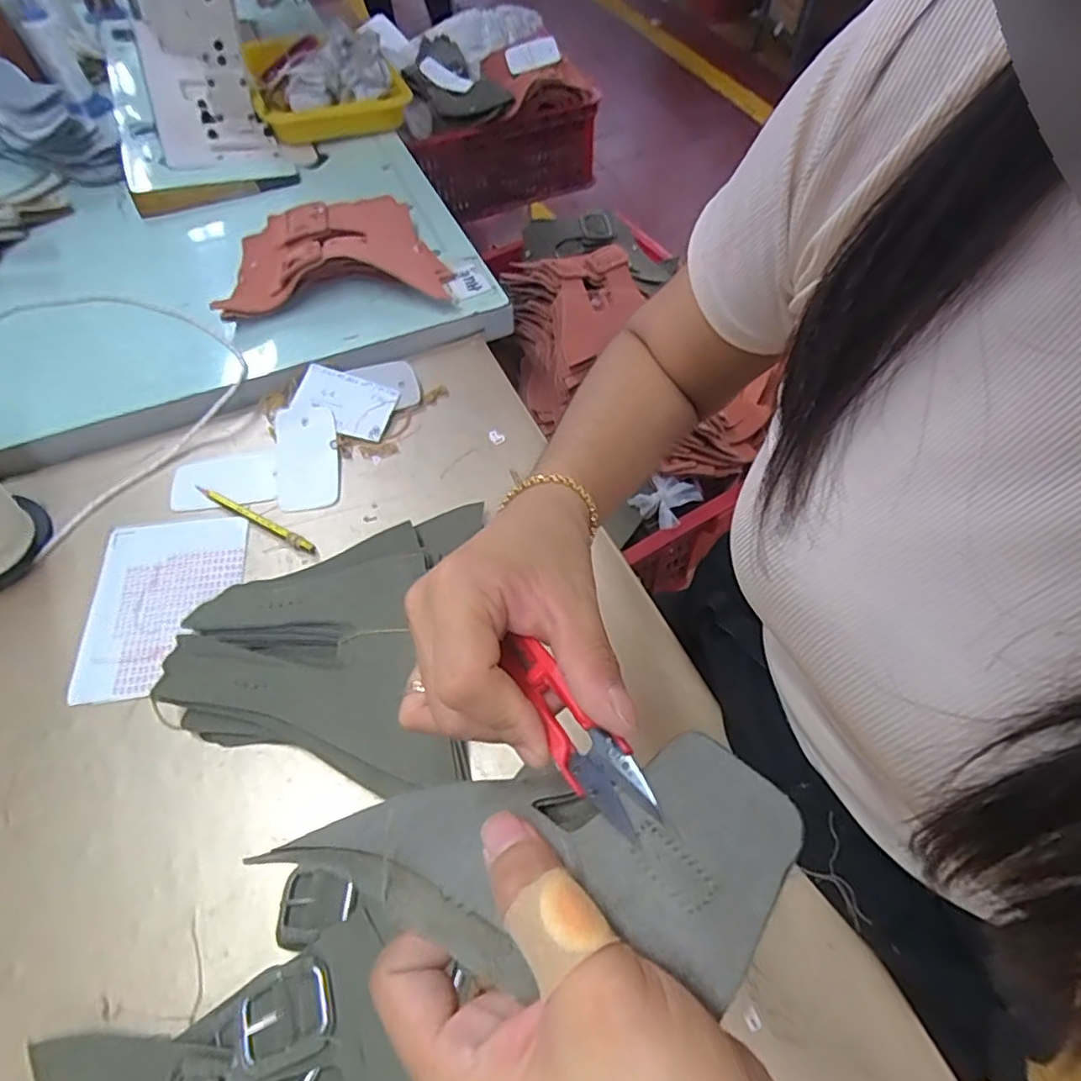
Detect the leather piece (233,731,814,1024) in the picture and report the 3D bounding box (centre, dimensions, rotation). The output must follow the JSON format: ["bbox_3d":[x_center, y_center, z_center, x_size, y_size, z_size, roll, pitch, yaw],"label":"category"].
[{"bbox_3d":[-0.005,0.097,0.189,0.156,0.035,0.060,-9,56,17],"label":"leather piece"}]

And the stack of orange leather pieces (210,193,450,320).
[{"bbox_3d":[-0.219,-0.310,0.650,0.214,0.047,0.164,-11,58,-6],"label":"stack of orange leather pieces"}]

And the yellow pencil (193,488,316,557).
[{"bbox_3d":[-0.241,-0.019,0.519,0.126,0.009,0.009,25,61,15],"label":"yellow pencil"}]

